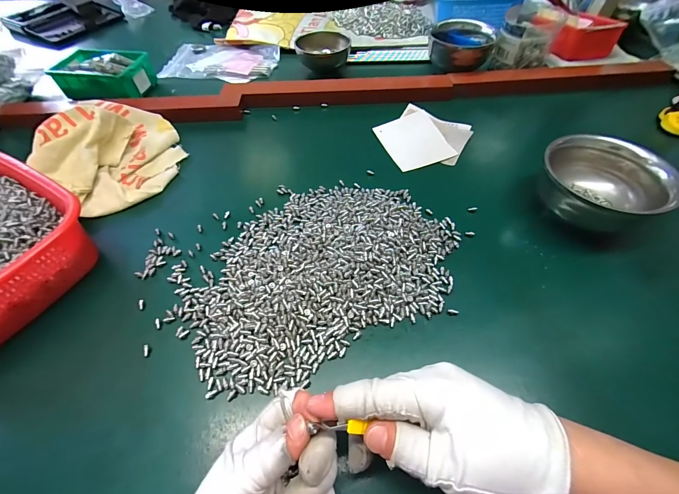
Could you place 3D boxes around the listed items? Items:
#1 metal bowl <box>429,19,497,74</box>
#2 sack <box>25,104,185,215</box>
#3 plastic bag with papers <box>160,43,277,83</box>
[{"bbox_3d":[0.230,-0.385,0.570,0.111,0.061,0.111,0,54,1],"label":"metal bowl"},{"bbox_3d":[-0.321,-0.147,0.419,0.167,0.065,0.209,-31,59,-21],"label":"sack"},{"bbox_3d":[-0.250,-0.393,0.632,0.232,0.019,0.151,7,53,5],"label":"plastic bag with papers"}]

